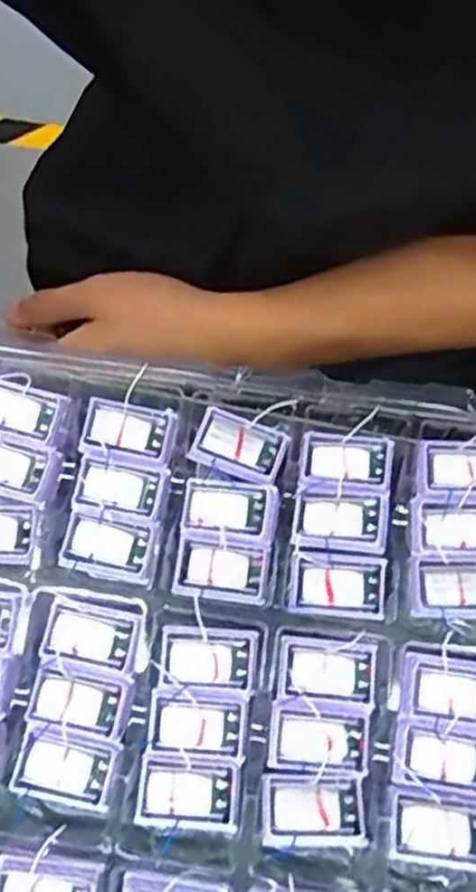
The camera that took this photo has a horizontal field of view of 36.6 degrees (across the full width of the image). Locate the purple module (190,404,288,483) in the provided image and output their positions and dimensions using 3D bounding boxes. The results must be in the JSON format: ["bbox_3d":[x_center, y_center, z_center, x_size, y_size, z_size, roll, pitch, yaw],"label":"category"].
[{"bbox_3d":[0.000,0.000,0.268,0.033,0.005,0.022,18,76,6],"label":"purple module"}]

